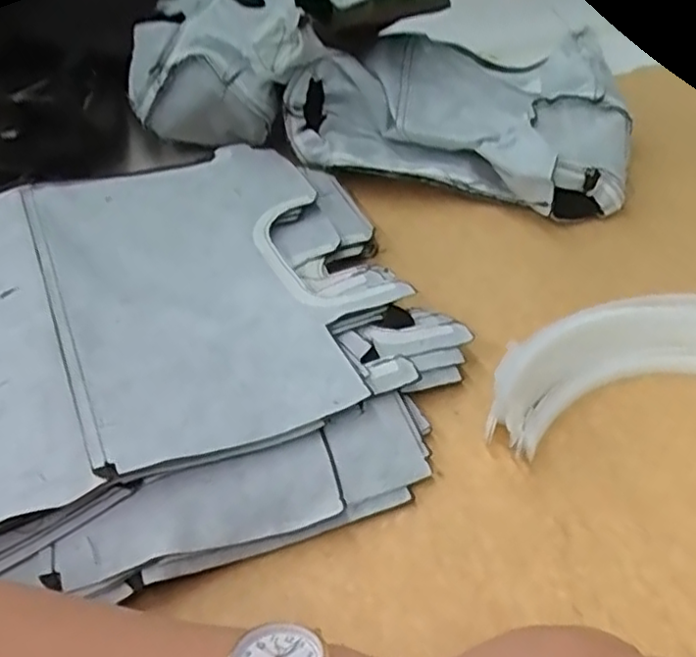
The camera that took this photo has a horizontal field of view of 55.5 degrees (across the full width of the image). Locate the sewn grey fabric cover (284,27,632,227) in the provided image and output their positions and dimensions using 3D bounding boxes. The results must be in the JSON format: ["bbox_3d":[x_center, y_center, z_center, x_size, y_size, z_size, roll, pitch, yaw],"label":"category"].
[{"bbox_3d":[0.101,-0.181,0.554,0.256,0.087,0.207,12,43,20],"label":"sewn grey fabric cover"}]

